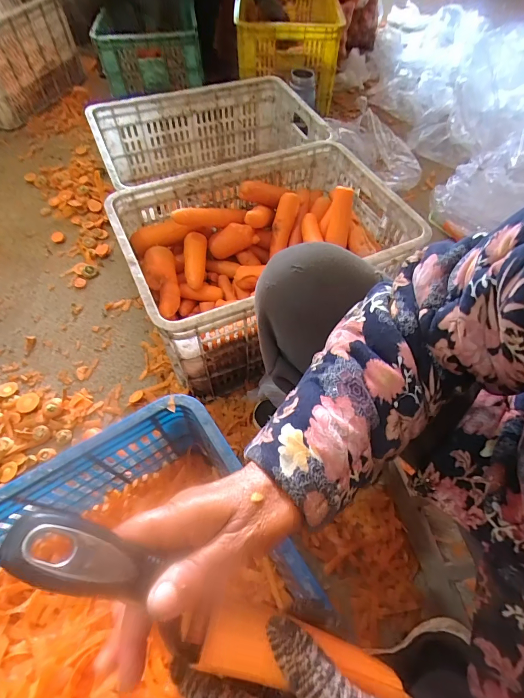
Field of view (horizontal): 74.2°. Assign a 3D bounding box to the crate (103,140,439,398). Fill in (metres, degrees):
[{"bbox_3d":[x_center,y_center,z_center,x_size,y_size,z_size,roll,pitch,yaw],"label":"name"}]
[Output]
[{"bbox_3d":[0.000,-0.177,0.717,0.501,0.340,0.339,-22,62,-15],"label":"crate"}]

